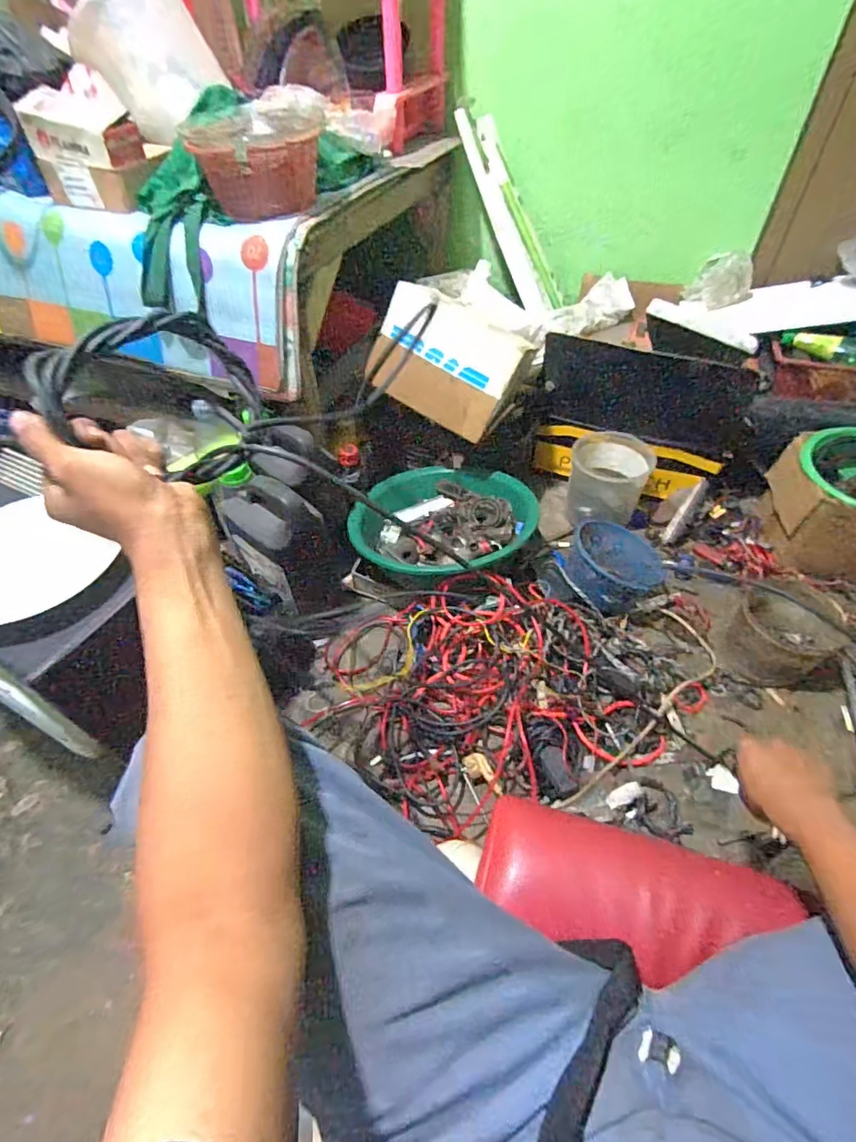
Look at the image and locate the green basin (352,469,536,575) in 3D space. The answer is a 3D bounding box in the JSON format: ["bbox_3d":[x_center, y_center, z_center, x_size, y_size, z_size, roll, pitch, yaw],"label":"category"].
[{"bbox_3d":[0.033,-0.104,1.042,0.349,0.090,0.310,20,52,19],"label":"green basin"}]

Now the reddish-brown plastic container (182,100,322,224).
[{"bbox_3d":[-0.259,-0.631,0.802,0.183,0.107,0.189,-17,50,-13],"label":"reddish-brown plastic container"}]

